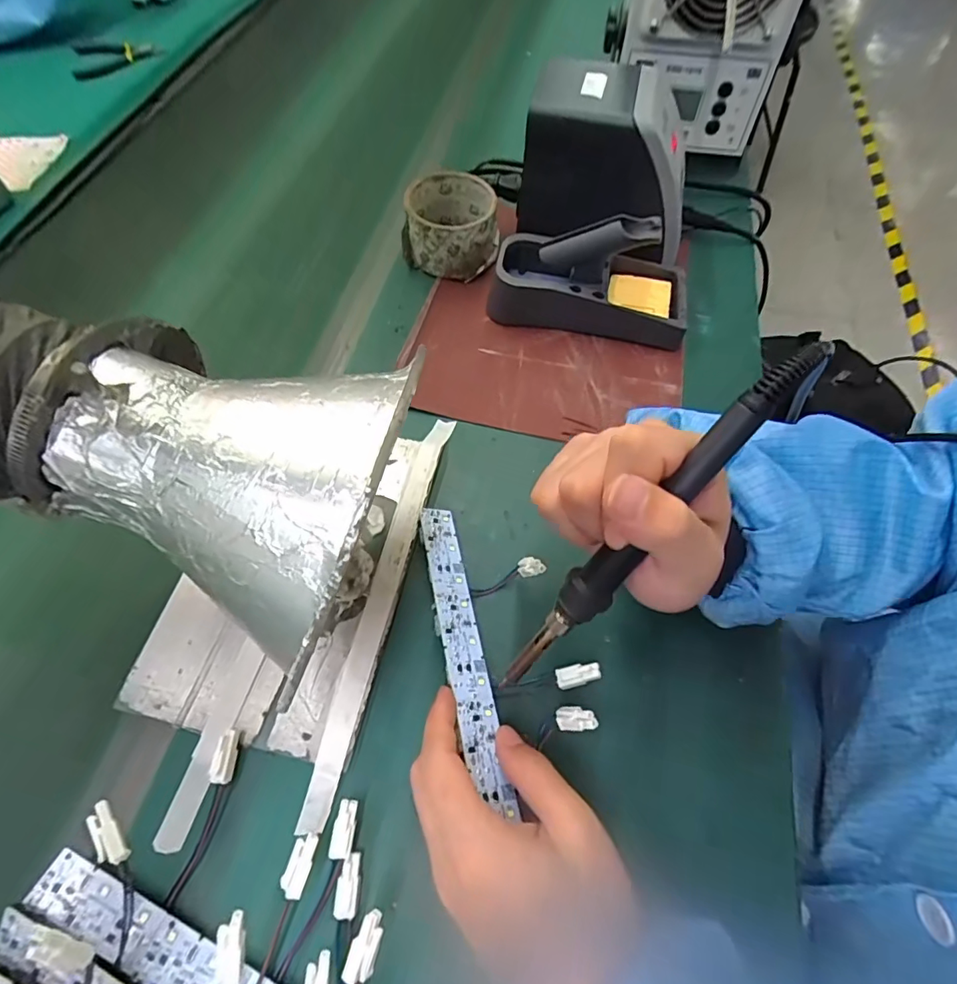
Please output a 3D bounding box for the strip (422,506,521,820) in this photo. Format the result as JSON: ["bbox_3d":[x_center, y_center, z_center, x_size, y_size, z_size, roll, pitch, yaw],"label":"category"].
[{"bbox_3d":[-0.011,0.084,0.299,0.027,0.004,0.179,5,49,-29],"label":"strip"}]

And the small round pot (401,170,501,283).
[{"bbox_3d":[-0.024,-0.251,0.477,0.083,0.053,0.086,-1,60,1],"label":"small round pot"}]

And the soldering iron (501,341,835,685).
[{"bbox_3d":[0.067,0.020,0.216,0.018,0.191,0.018,46,30,24],"label":"soldering iron"}]

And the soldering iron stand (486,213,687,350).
[{"bbox_3d":[0.097,-0.189,0.430,0.161,0.080,0.072,10,61,8],"label":"soldering iron stand"}]

